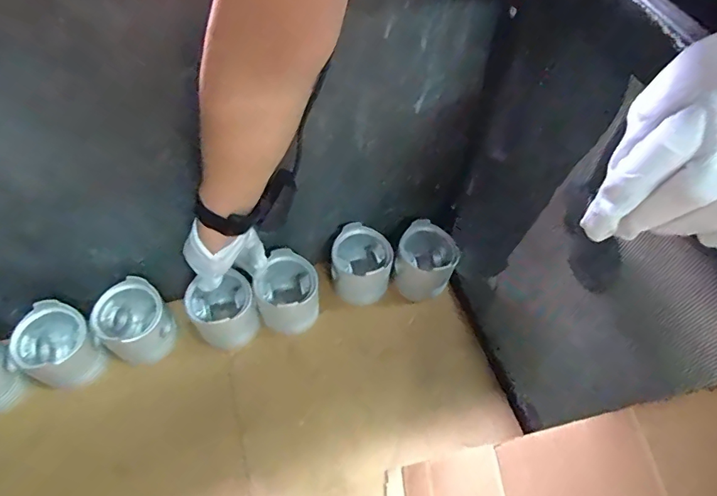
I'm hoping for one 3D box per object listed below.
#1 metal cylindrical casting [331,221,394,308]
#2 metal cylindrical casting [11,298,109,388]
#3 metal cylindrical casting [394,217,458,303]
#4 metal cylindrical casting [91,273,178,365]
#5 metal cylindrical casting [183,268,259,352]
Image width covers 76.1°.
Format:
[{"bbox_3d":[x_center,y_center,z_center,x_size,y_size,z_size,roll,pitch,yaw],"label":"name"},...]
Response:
[{"bbox_3d":[0.005,0.024,0.666,0.081,0.088,0.080,1,56,-2],"label":"metal cylindrical casting"},{"bbox_3d":[-0.376,0.125,0.578,0.077,0.087,0.080,1,56,-2],"label":"metal cylindrical casting"},{"bbox_3d":[0.092,0.027,0.665,0.082,0.082,0.091,35,62,19],"label":"metal cylindrical casting"},{"bbox_3d":[-0.295,0.104,0.614,0.085,0.100,0.077,-34,64,-22],"label":"metal cylindrical casting"},{"bbox_3d":[-0.180,0.087,0.616,0.081,0.078,0.075,1,56,-2],"label":"metal cylindrical casting"}]

